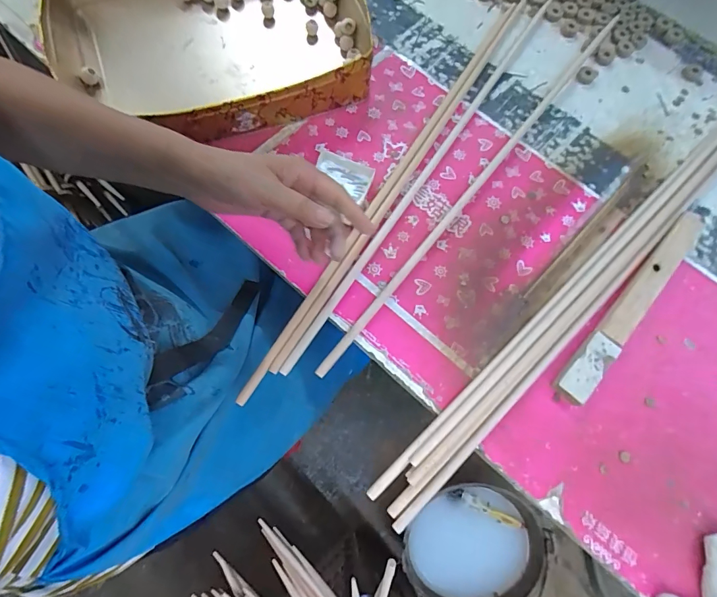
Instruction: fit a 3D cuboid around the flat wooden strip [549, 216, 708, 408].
[{"bbox_3d":[0.321,0.000,0.454,0.036,0.015,0.299,42,75,11],"label":"flat wooden strip"}]

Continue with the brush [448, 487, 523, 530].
[{"bbox_3d":[0.276,0.454,0.852,0.161,0.013,0.027,23,72,5],"label":"brush"}]

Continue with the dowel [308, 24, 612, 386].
[{"bbox_3d":[0.164,-0.163,0.507,0.014,0.011,0.665,38,74,9],"label":"dowel"}]

